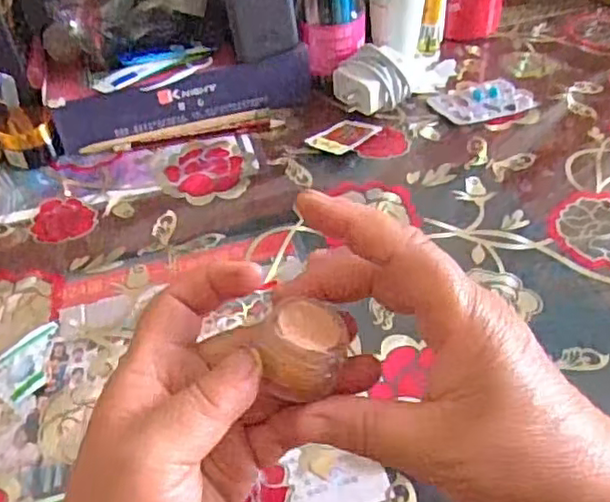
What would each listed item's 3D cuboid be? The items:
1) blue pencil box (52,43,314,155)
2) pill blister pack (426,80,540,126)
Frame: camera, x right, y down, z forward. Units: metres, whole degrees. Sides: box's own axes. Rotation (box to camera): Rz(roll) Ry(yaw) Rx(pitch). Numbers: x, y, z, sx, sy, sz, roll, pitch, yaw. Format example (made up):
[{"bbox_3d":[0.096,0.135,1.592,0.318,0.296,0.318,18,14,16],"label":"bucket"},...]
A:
[{"bbox_3d":[-0.094,-0.122,0.533,0.210,0.046,0.014,-16,45,-12],"label":"blue pencil box"},{"bbox_3d":[0.152,-0.127,0.553,0.082,0.004,0.053,-10,45,-5],"label":"pill blister pack"}]

